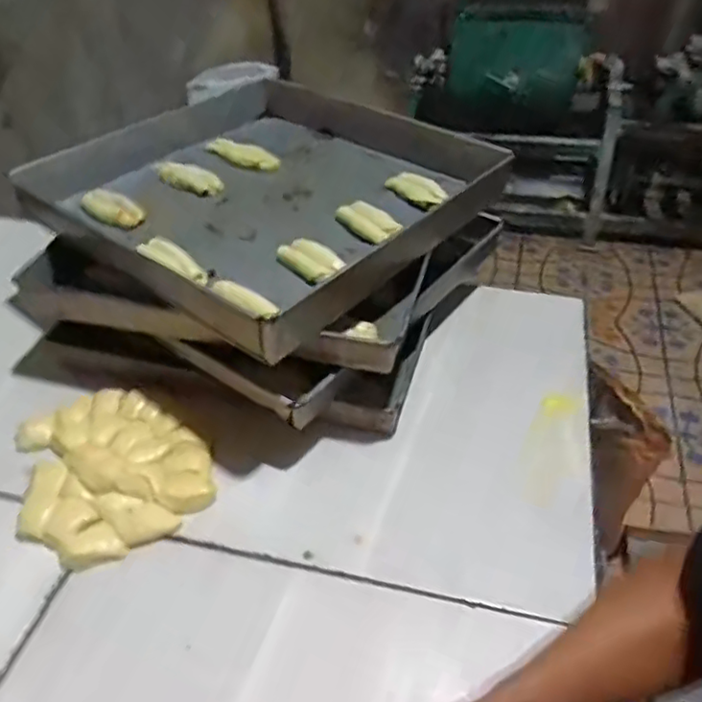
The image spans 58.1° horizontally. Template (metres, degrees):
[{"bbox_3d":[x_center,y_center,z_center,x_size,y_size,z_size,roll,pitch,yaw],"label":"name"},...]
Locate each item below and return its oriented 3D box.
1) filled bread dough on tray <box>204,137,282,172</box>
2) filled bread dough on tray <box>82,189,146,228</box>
[{"bbox_3d":[-0.163,-0.287,0.922,0.131,0.035,0.026,22,47,26],"label":"filled bread dough on tray"},{"bbox_3d":[-0.303,-0.180,0.796,0.098,0.029,0.035,20,47,25],"label":"filled bread dough on tray"}]

